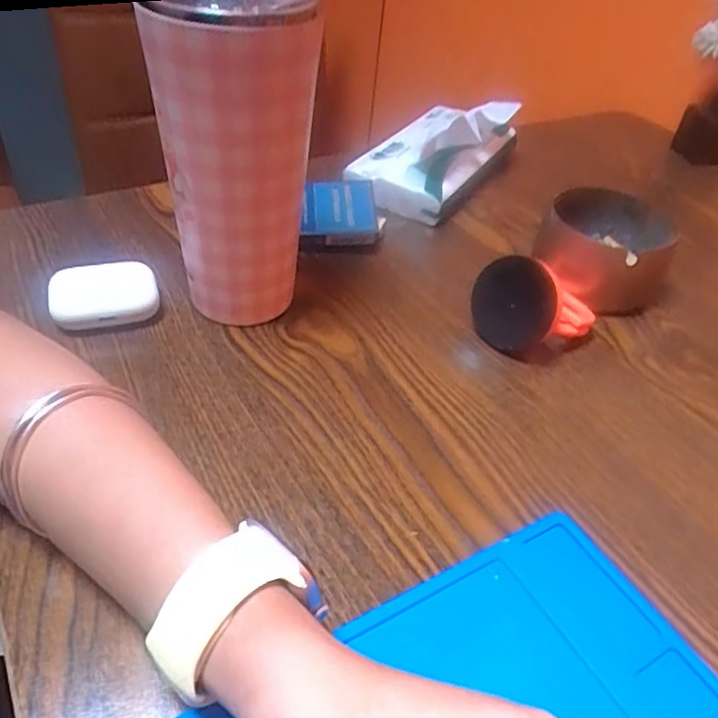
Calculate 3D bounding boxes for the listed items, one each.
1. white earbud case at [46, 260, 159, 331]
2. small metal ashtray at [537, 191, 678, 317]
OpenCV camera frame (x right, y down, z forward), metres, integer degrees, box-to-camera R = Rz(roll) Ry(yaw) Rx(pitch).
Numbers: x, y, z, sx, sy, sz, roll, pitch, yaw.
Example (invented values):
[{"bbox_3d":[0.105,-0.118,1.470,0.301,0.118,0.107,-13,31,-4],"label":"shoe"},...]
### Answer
[{"bbox_3d":[-0.148,-0.036,0.364,0.056,0.025,0.038,-10,45,-19],"label":"white earbud case"},{"bbox_3d":[0.168,-0.077,0.430,0.083,0.054,0.088,20,43,13],"label":"small metal ashtray"}]

